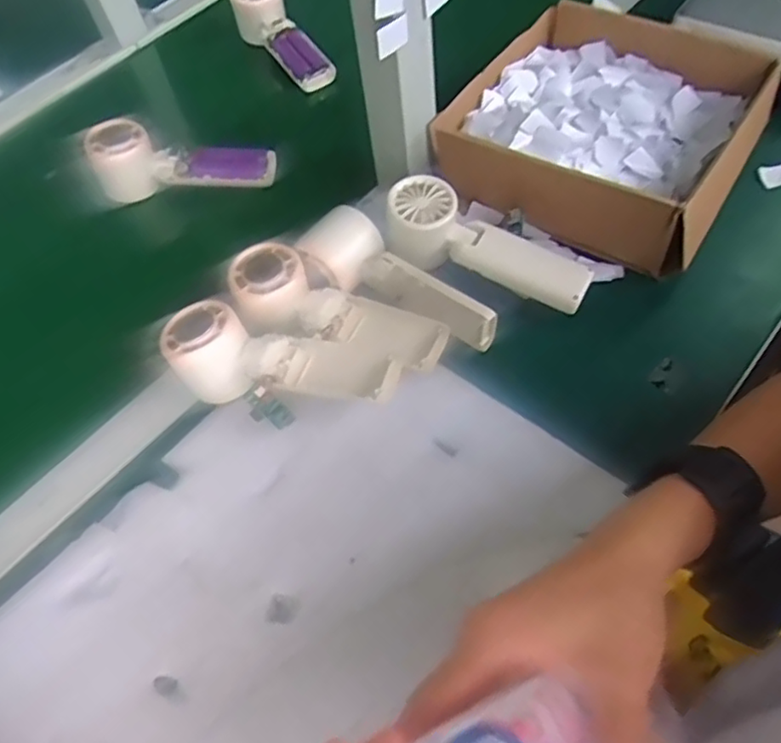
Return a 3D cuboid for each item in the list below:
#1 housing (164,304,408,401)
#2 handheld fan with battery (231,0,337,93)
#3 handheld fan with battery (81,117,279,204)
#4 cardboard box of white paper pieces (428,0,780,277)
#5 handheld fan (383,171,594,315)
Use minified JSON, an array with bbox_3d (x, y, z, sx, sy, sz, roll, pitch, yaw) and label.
[{"bbox_3d":[-0.078,-0.001,0.454,0.167,0.046,0.061,11,60,13],"label":"housing"},{"bbox_3d":[-0.117,-0.362,0.705,0.054,0.041,0.161,-33,78,-16],"label":"handheld fan with battery"},{"bbox_3d":[-0.190,-0.198,0.599,0.159,0.052,0.049,-6,57,2],"label":"handheld fan with battery"},{"bbox_3d":[0.180,-0.206,0.557,0.227,0.076,0.220,25,64,20],"label":"cardboard box of white paper pieces"},{"bbox_3d":[0.072,-0.096,0.500,0.163,0.054,0.054,22,61,18],"label":"handheld fan"}]

